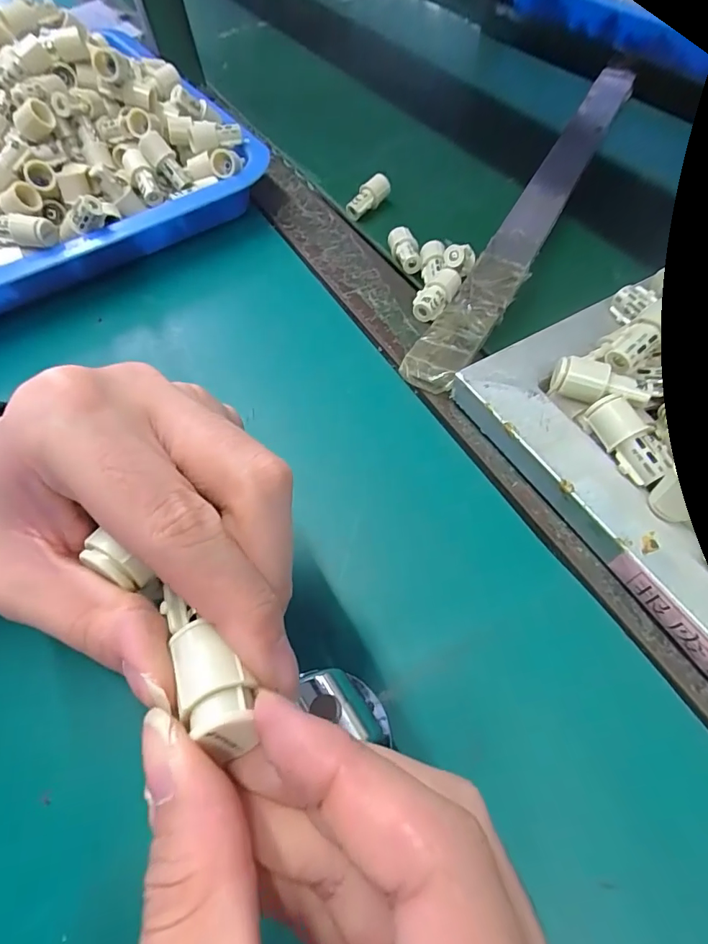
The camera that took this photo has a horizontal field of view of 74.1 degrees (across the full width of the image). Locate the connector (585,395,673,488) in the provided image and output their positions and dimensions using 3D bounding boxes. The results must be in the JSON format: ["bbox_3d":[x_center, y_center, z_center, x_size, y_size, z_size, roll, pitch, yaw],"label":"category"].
[{"bbox_3d":[0.123,-0.014,0.212,0.017,0.018,0.041,-26,60,-11],"label":"connector"}]

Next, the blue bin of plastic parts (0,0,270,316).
[{"bbox_3d":[-0.286,-0.274,0.381,0.342,0.112,0.345,-28,60,-12],"label":"blue bin of plastic parts"}]

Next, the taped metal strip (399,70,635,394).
[{"bbox_3d":[0.153,-0.221,0.370,0.035,0.011,0.452,25,62,16],"label":"taped metal strip"}]

